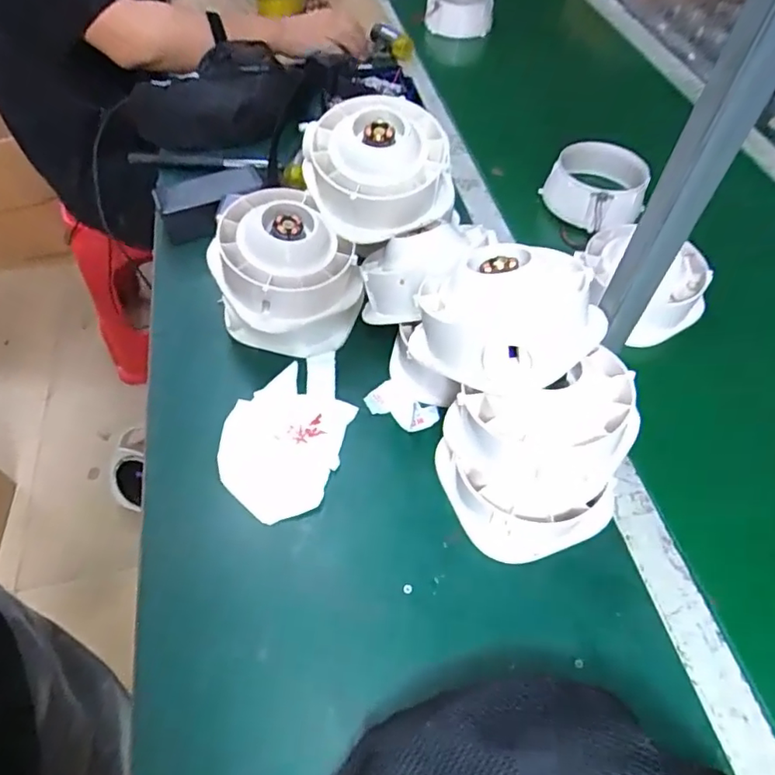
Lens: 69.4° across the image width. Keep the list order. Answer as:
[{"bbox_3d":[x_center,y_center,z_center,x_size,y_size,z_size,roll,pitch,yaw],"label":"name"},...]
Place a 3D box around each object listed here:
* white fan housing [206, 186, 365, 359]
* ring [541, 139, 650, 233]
[{"bbox_3d":[-0.104,-0.115,0.566,0.127,0.114,0.127,1,54,-1],"label":"white fan housing"},{"bbox_3d":[0.266,-0.258,0.718,0.118,0.052,0.139,21,56,13],"label":"ring"}]

